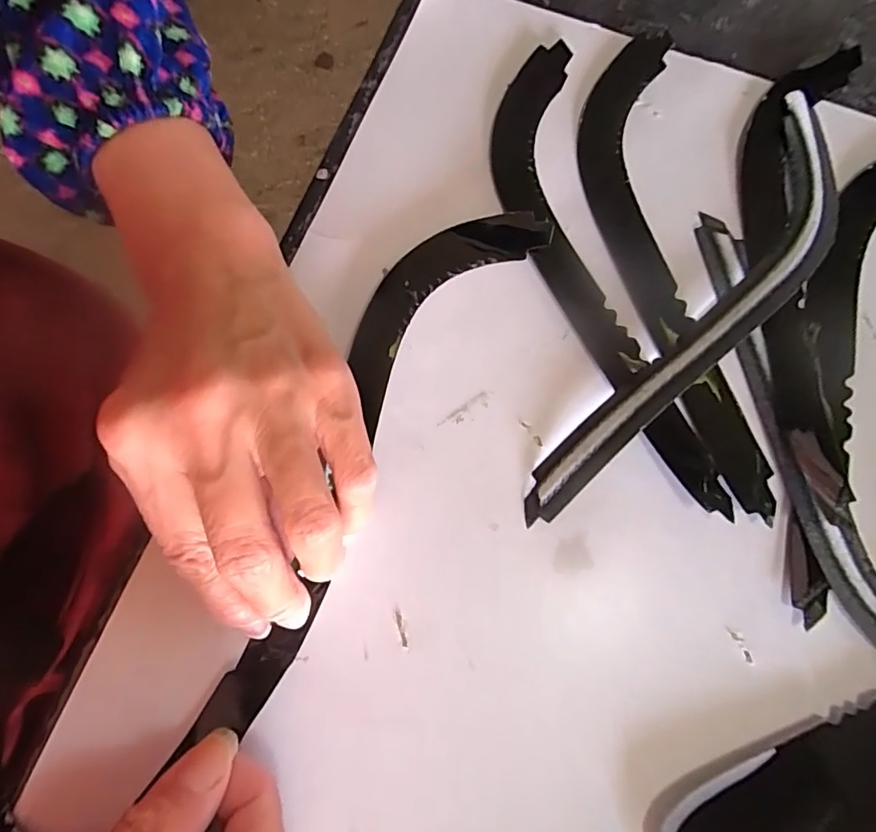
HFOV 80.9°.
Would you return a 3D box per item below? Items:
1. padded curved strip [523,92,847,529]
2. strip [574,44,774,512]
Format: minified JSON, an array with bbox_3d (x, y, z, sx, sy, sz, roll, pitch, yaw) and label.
[{"bbox_3d":[0.104,-0.040,0.199,0.041,0.013,0.206,38,82,8],"label":"padded curved strip"},{"bbox_3d":[0.092,-0.061,0.206,0.044,0.005,0.199,-11,79,-1],"label":"strip"}]

